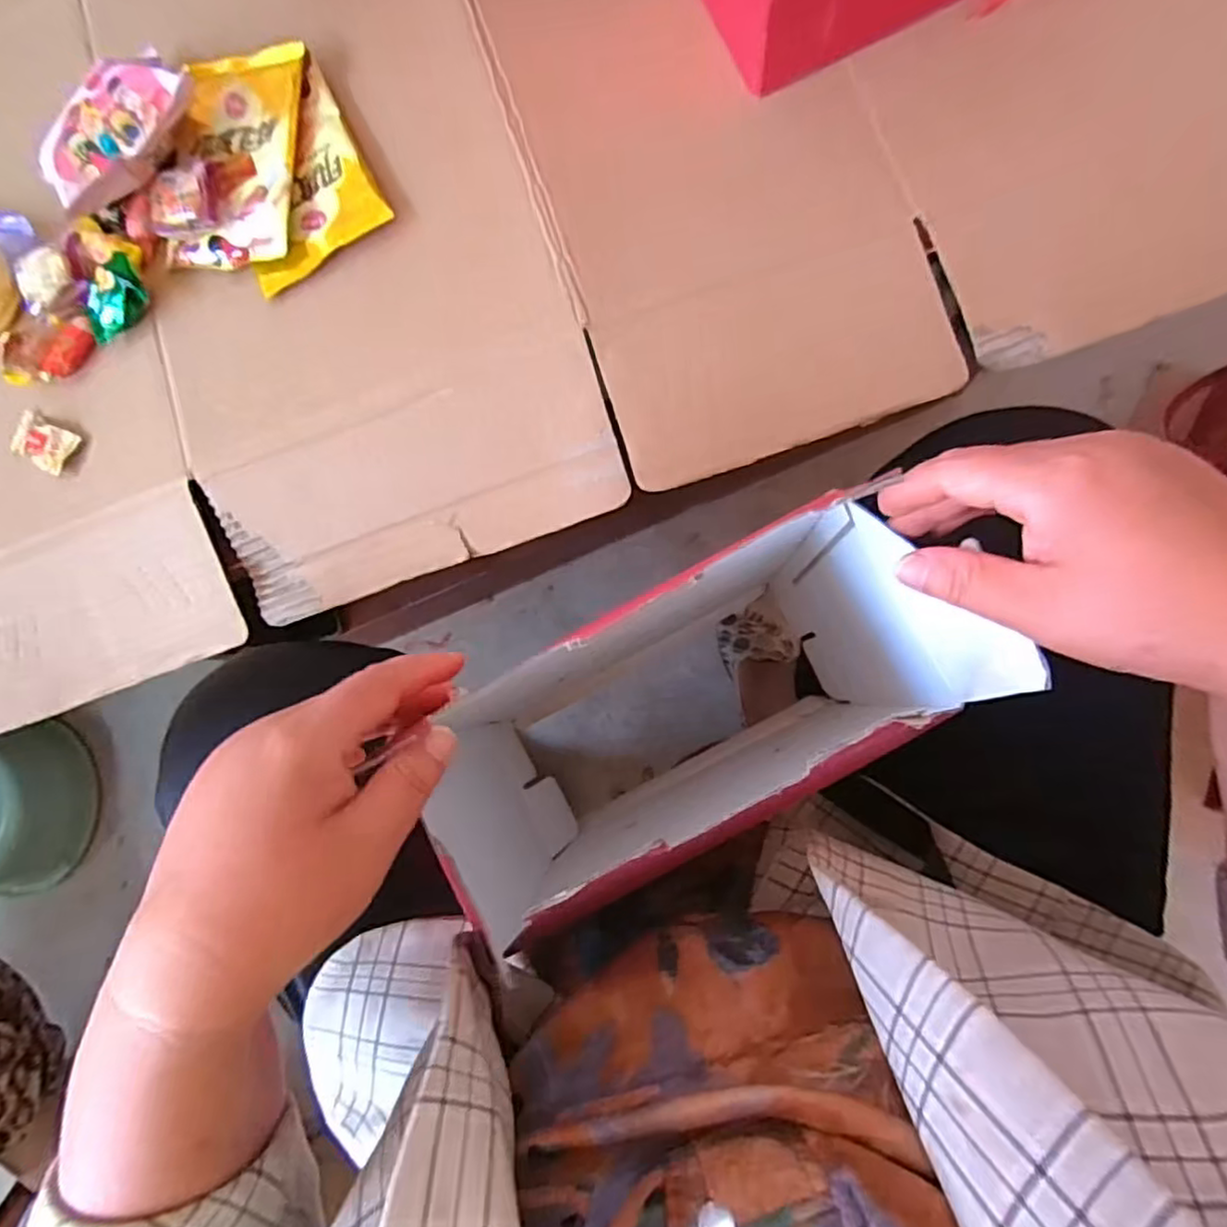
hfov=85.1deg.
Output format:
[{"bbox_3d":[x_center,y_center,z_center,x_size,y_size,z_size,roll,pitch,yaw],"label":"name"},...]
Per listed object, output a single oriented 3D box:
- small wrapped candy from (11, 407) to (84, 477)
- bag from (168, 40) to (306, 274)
[{"bbox_3d":[-0.403,-0.121,0.471,0.049,0.008,0.031,29,89,7],"label":"small wrapped candy"},{"bbox_3d":[-0.263,-0.316,0.466,0.091,0.018,0.147,3,86,6],"label":"bag"}]

